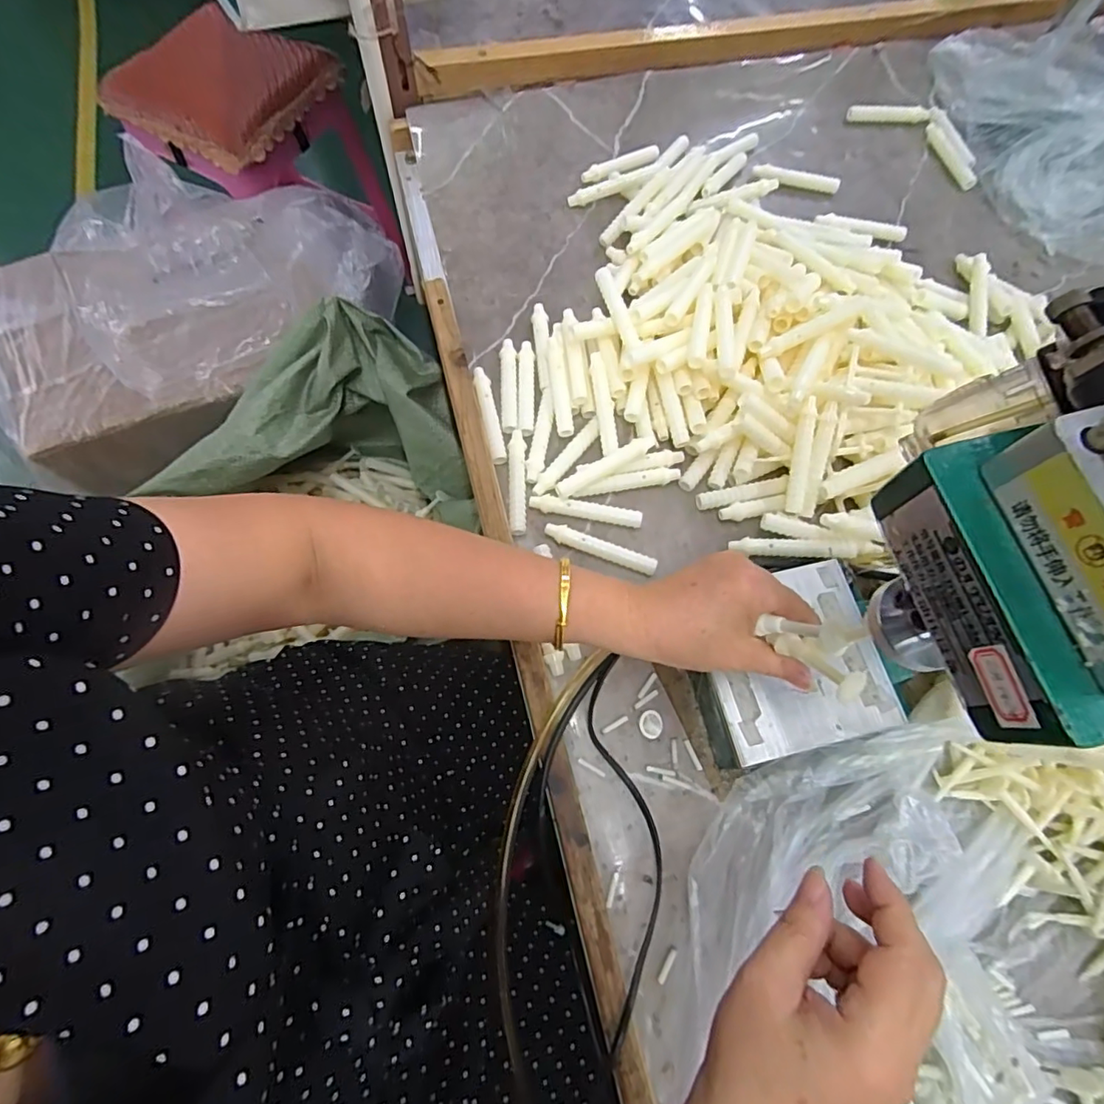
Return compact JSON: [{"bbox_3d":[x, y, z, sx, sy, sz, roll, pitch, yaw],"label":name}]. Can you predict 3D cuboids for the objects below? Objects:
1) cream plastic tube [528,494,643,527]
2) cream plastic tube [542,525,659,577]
[{"bbox_3d":[0.028,-0.034,0.465,0.093,0.014,0.013,11,70,3],"label":"cream plastic tube"},{"bbox_3d":[0.039,-0.002,0.452,0.093,0.011,0.015,21,71,6],"label":"cream plastic tube"}]

